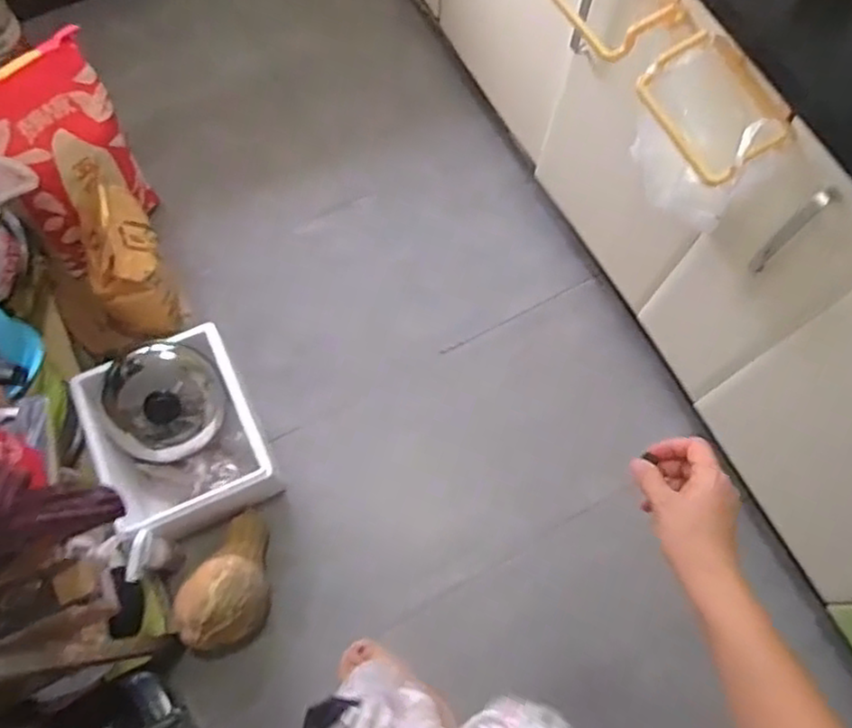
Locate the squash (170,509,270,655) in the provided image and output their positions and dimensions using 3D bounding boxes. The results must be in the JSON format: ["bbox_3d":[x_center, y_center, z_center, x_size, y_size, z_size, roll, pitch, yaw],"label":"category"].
[{"bbox_3d":[-0.362,0.409,1.263,0.141,0.148,0.252,16,71,4],"label":"squash"}]

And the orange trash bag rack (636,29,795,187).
[{"bbox_3d":[0.378,-0.338,0.878,0.148,0.063,0.188,-38,76,-14],"label":"orange trash bag rack"}]

